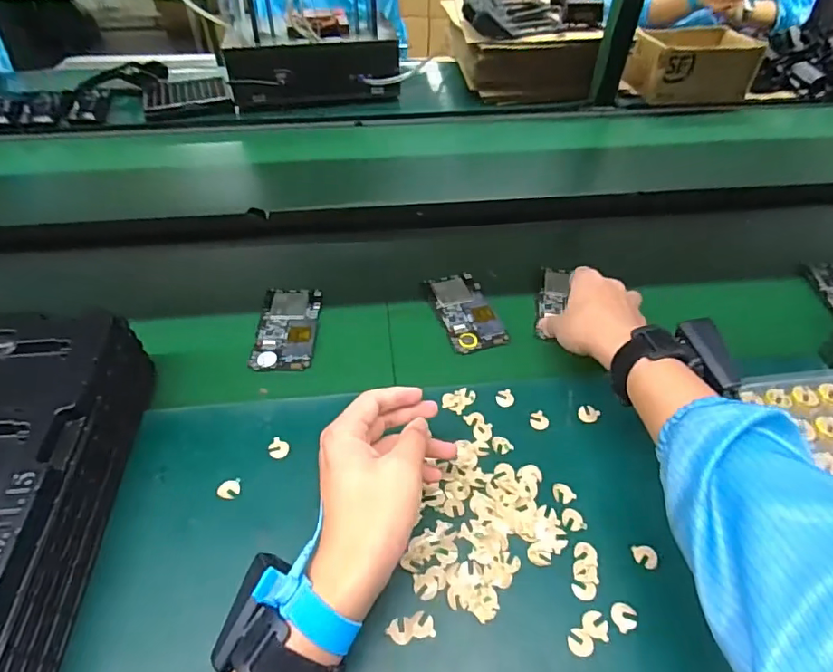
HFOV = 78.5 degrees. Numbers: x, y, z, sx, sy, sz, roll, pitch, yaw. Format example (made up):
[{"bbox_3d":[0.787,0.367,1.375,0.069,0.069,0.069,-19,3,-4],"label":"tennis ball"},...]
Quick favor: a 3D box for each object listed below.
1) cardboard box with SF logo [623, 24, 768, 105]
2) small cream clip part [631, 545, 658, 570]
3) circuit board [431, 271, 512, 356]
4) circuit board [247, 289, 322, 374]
[{"bbox_3d":[0.527,-0.538,1.000,0.219,0.093,0.175,-2,47,-2],"label":"cardboard box with SF logo"},{"bbox_3d":[0.180,0.173,0.399,0.017,0.004,0.019,-9,48,-9],"label":"small cream clip part"},{"bbox_3d":[0.058,-0.030,0.598,0.062,0.008,0.117,-11,48,-11],"label":"circuit board"},{"bbox_3d":[-0.145,-0.011,0.576,0.067,0.011,0.122,1,47,0],"label":"circuit board"}]

